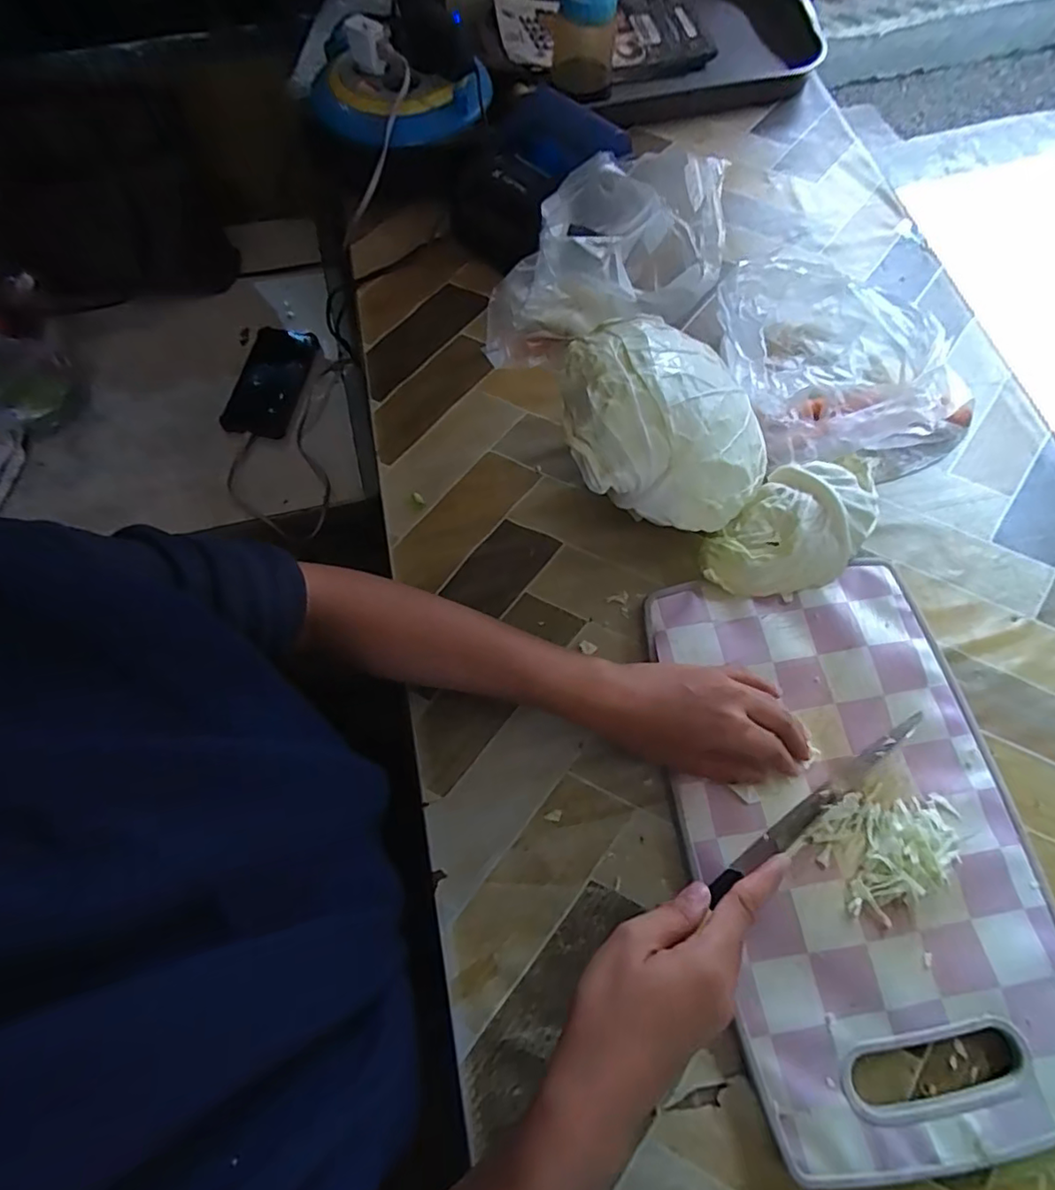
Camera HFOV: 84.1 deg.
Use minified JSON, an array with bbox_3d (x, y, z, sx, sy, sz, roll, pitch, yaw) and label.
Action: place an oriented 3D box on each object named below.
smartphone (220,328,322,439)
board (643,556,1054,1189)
[{"bbox_3d":[-0.324,-0.274,0.748,0.093,0.012,0.161,8,68,1],"label":"smartphone"},{"bbox_3d":[0.214,0.148,0.381,0.212,0.018,0.345,-7,68,-6],"label":"board"}]

